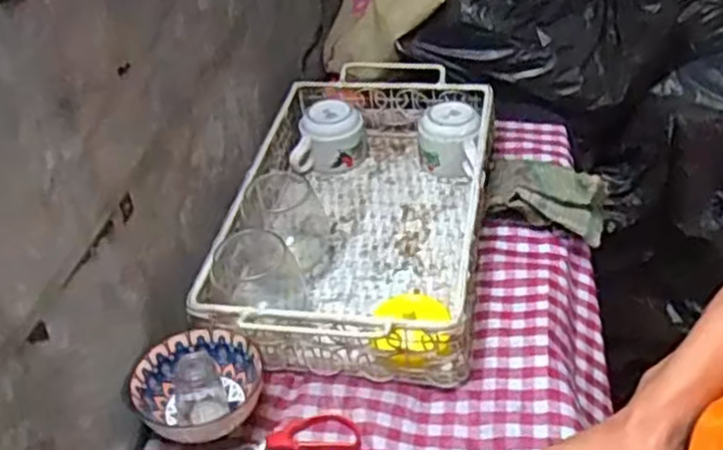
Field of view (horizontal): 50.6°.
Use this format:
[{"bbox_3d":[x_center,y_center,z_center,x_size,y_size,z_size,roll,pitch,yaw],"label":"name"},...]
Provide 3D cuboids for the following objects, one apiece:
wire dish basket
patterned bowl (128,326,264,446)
[{"bbox_3d":[0.002,-0.021,0.828,0.245,0.092,0.414,3,40,11],"label":"wire dish basket"},{"bbox_3d":[-0.138,0.146,0.664,0.106,0.069,0.096,-24,42,-20],"label":"patterned bowl"}]

